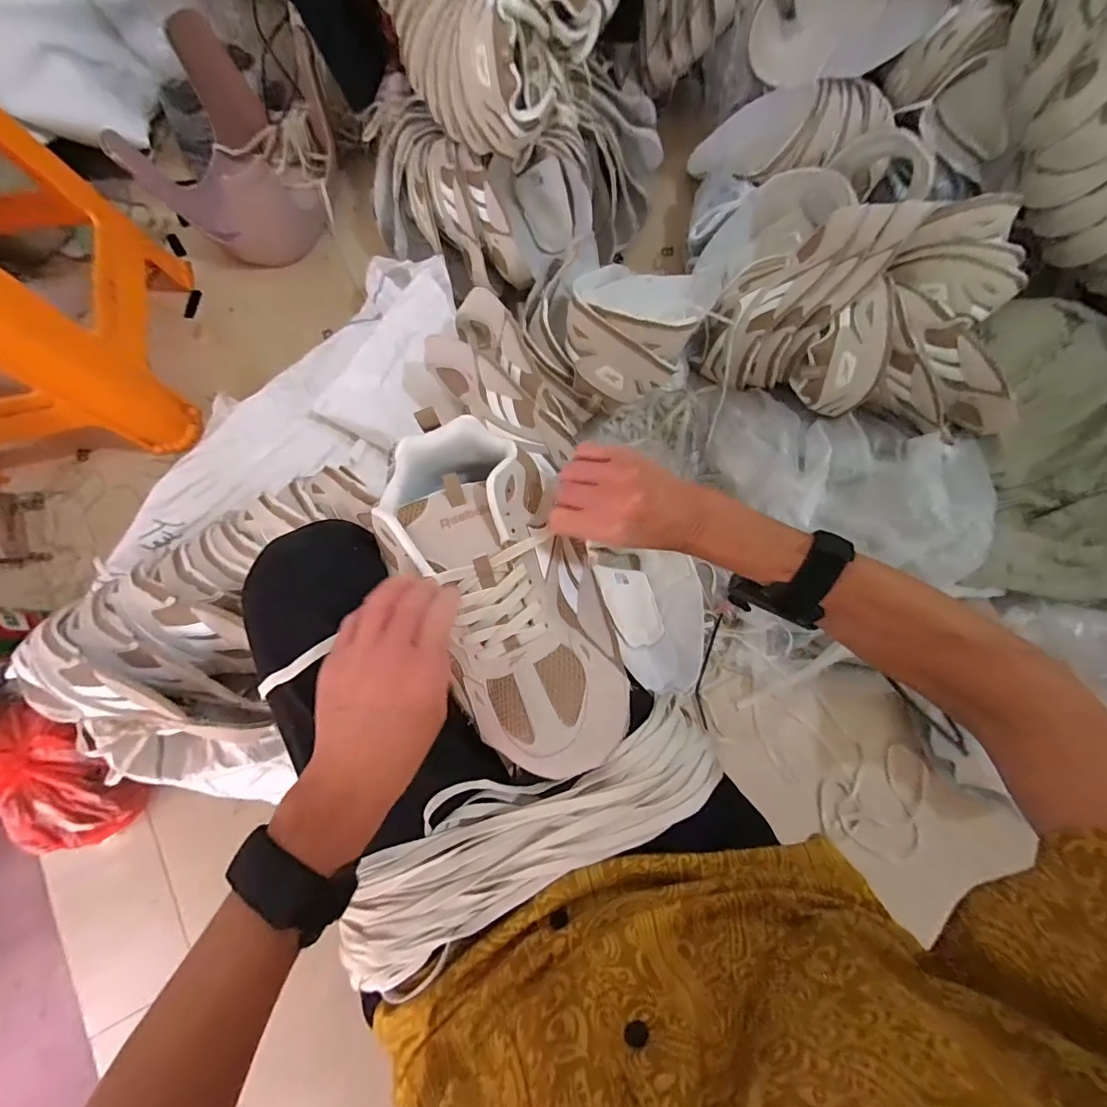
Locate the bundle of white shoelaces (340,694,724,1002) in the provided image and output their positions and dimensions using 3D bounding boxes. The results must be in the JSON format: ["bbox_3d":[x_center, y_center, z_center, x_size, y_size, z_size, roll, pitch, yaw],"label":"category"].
[{"bbox_3d":[-0.013,0.191,0.334,0.285,0.043,0.095,-28,80,-6],"label":"bundle of white shoelaces"}]

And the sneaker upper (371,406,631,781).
[{"bbox_3d":[-0.032,0.023,0.340,0.123,0.062,0.269,-25,82,-5],"label":"sneaker upper"}]

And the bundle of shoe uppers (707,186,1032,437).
[{"bbox_3d":[0.427,-0.340,0.650,0.384,0.154,0.274,11,78,2],"label":"bundle of shoe uppers"}]

